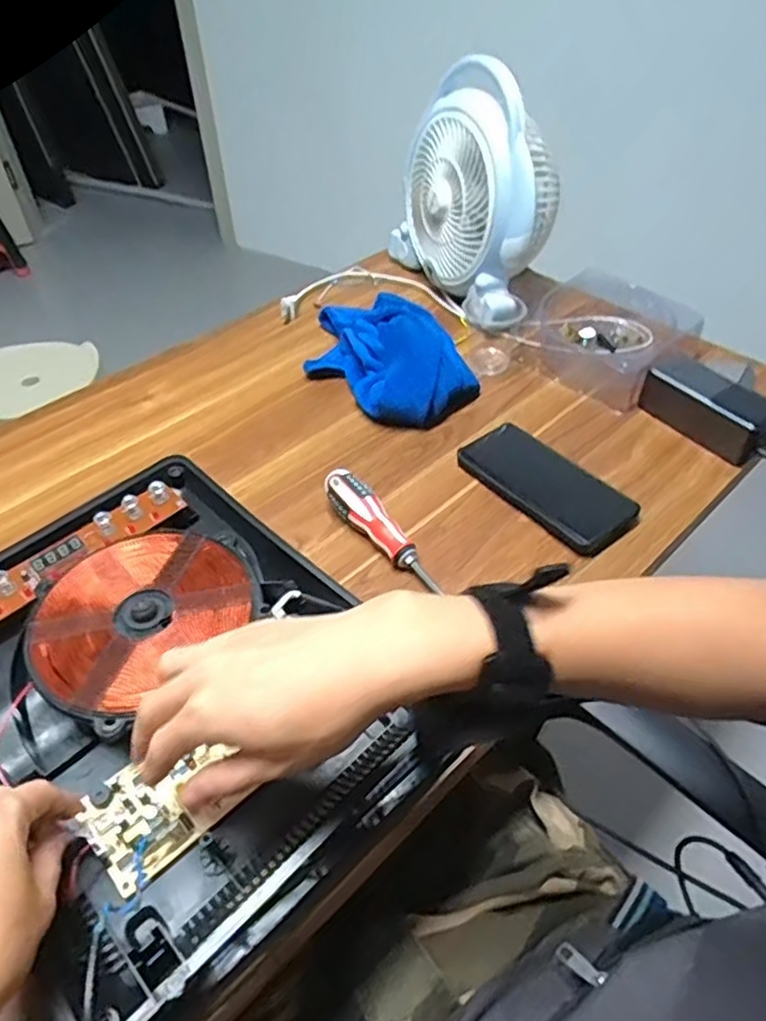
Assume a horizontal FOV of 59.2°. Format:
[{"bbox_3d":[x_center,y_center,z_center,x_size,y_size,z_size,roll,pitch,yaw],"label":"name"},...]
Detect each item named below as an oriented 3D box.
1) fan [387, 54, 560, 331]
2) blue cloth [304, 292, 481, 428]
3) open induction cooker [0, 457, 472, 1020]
[{"bbox_3d":[0.127,-0.381,0.828,0.127,0.240,0.269,-19,48,-16],"label":"fan"},{"bbox_3d":[-0.006,-0.189,0.768,0.136,0.072,0.247,-32,53,-27],"label":"blue cloth"},{"bbox_3d":[-0.155,0.121,0.472,0.265,0.070,0.335,-35,55,-29],"label":"open induction cooker"}]

